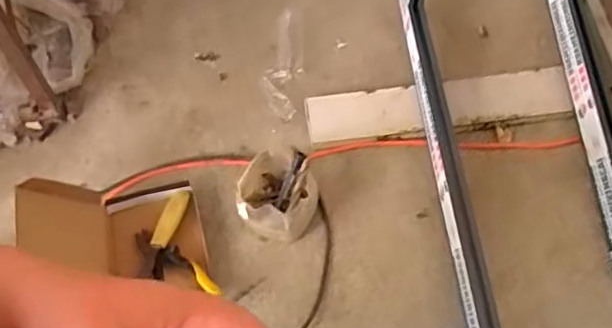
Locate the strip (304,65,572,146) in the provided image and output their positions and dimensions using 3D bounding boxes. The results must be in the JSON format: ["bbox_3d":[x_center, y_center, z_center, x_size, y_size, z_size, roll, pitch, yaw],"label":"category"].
[{"bbox_3d":[0.241,-0.107,1.129,0.473,0.022,0.101,-8,58,-3],"label":"strip"}]

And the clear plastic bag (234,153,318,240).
[{"bbox_3d":[-0.043,0.048,0.995,0.122,0.100,0.127,18,61,13],"label":"clear plastic bag"}]

